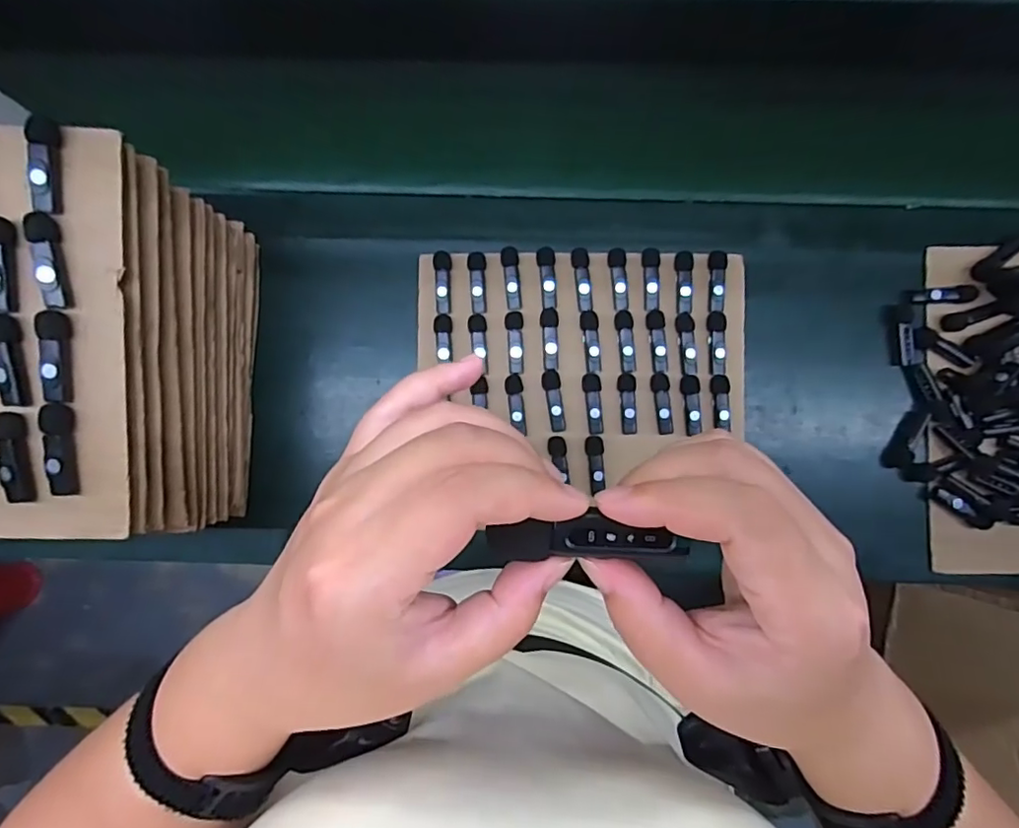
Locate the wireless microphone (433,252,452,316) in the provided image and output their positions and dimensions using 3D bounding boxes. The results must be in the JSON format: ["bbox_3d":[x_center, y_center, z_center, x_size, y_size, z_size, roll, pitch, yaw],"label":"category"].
[{"bbox_3d":[-0.071,-0.141,0.608,0.020,0.010,0.067,1,89,1],"label":"wireless microphone"}]

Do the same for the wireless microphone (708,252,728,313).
[{"bbox_3d":[0.221,-0.142,0.605,0.020,0.010,0.064,5,89,1],"label":"wireless microphone"}]

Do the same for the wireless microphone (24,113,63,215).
[{"bbox_3d":[-0.322,-0.173,0.392,0.015,0.016,0.065,2,86,0],"label":"wireless microphone"}]

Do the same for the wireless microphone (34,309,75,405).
[{"bbox_3d":[-0.321,-0.040,0.399,0.012,0.021,0.063,2,86,0],"label":"wireless microphone"}]

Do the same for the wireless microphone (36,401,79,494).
[{"bbox_3d":[-0.325,0.026,0.408,0.015,0.018,0.066,2,86,0],"label":"wireless microphone"}]

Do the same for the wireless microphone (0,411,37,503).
[{"bbox_3d":[-0.358,0.032,0.408,0.015,0.021,0.066,-3,89,1],"label":"wireless microphone"}]

